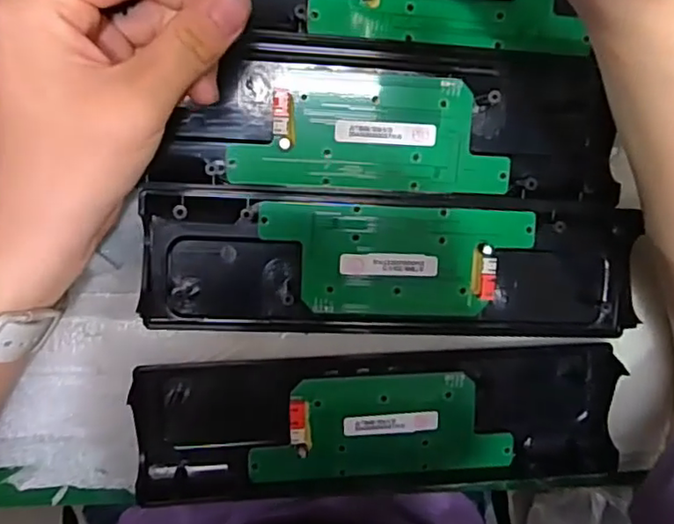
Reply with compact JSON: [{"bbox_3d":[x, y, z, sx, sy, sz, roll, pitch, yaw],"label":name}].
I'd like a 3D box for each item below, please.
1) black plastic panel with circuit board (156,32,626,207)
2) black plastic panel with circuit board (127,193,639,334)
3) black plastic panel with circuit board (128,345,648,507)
[{"bbox_3d":[0.030,-0.067,0.292,0.216,0.012,0.072,2,97,-6],"label":"black plastic panel with circuit board"},{"bbox_3d":[0.031,0.004,0.306,0.245,0.020,0.067,2,97,-6],"label":"black plastic panel with circuit board"},{"bbox_3d":[0.026,0.088,0.313,0.247,0.021,0.076,-2,98,-6],"label":"black plastic panel with circuit board"}]

